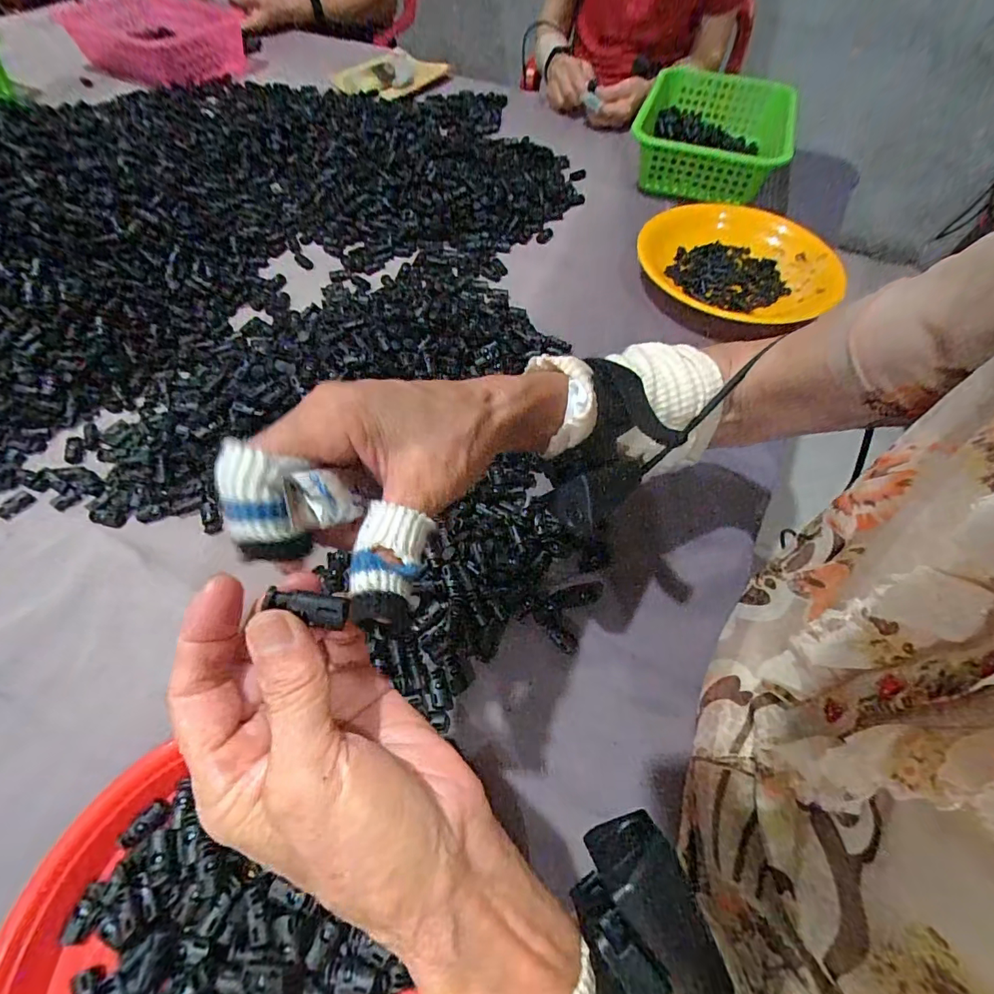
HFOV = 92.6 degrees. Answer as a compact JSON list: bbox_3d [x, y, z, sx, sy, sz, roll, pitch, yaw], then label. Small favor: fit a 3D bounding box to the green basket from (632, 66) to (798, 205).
[{"bbox_3d":[0.345,-0.585,0.766,0.217,0.071,0.315,16,59,8],"label":"green basket"}]

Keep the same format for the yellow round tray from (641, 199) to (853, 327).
[{"bbox_3d":[0.301,-0.297,0.607,0.234,0.039,0.242,7,58,3],"label":"yellow round tray"}]

